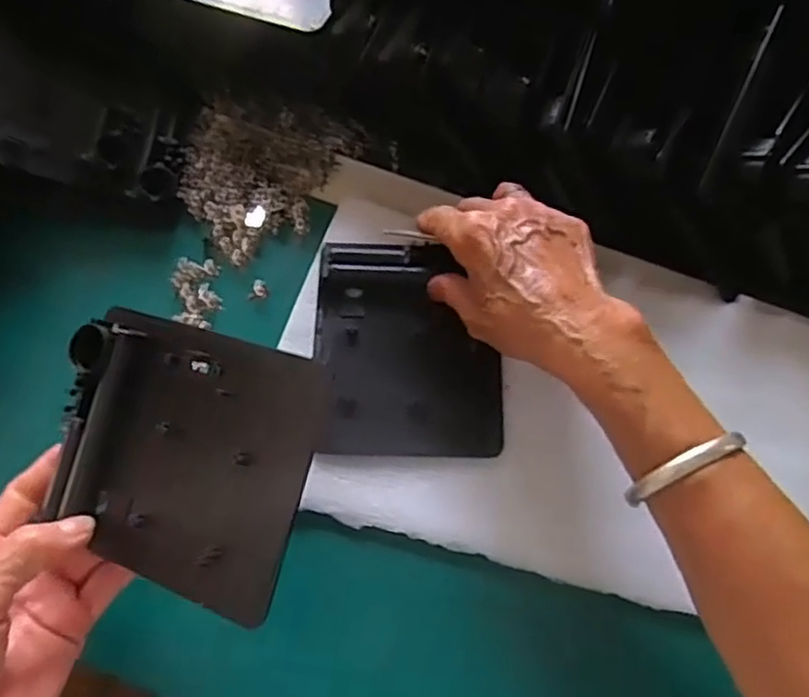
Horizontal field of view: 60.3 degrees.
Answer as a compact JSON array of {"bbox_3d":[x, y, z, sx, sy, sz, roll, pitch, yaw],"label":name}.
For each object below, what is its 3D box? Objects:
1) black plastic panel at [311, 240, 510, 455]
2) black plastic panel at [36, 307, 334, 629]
[{"bbox_3d":[0.003,-0.002,0.415,0.107,0.018,0.128,1,67,-1],"label":"black plastic panel"},{"bbox_3d":[-0.100,0.046,0.307,0.127,0.014,0.108,15,85,22],"label":"black plastic panel"}]

